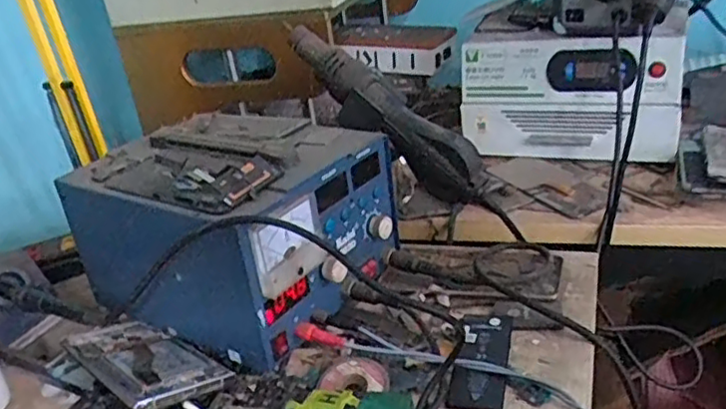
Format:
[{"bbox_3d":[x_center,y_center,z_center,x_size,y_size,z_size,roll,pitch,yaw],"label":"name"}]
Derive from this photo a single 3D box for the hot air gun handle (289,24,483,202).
[{"bbox_3d":[0.016,-0.085,0.608,0.218,0.066,0.033,42,46,14],"label":"hot air gun handle"}]

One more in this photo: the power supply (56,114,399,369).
[{"bbox_3d":[-0.107,0.010,0.584,0.244,0.141,0.194,10,32,32],"label":"power supply"}]

